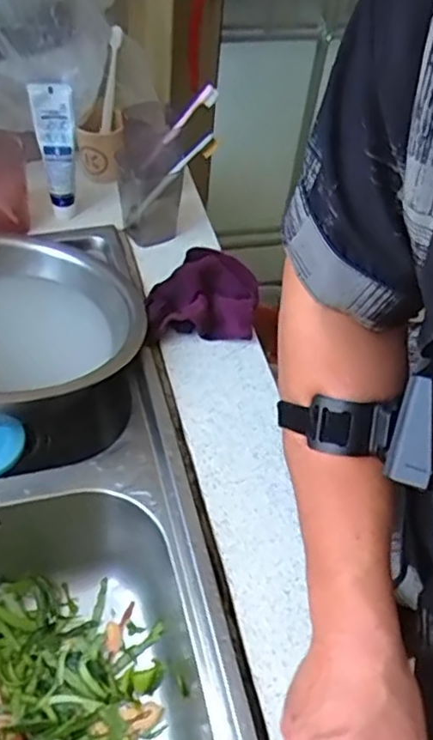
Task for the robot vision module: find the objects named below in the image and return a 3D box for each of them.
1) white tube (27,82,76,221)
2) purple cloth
[{"bbox_3d":[-0.192,-0.263,0.793,0.044,0.173,0.030,-7,51,-12],"label":"white tube"},{"bbox_3d":[-0.015,-0.094,0.764,0.127,0.034,0.144,1,50,-6],"label":"purple cloth"}]

